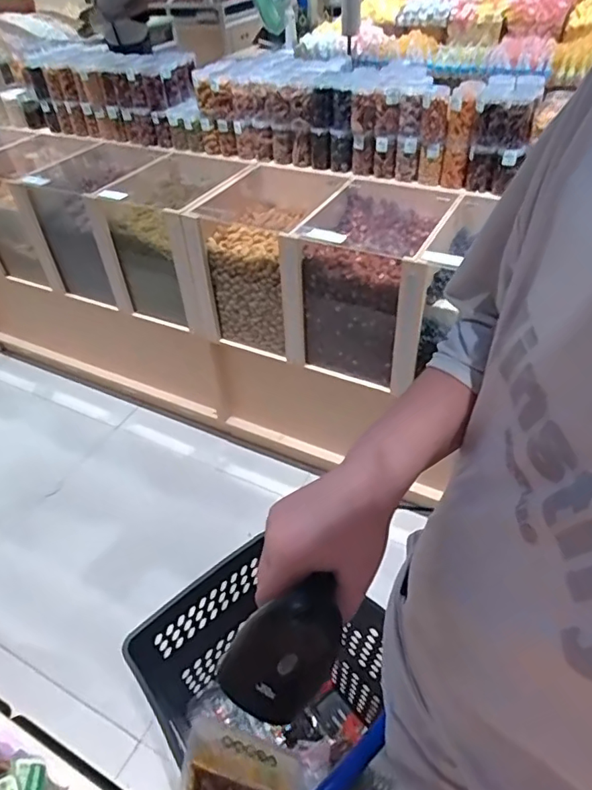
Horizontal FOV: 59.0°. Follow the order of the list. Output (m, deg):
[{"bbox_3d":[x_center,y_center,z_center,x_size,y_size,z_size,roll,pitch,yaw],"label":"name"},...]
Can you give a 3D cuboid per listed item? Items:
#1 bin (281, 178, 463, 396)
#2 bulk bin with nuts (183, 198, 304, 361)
[{"bbox_3d":[0.219,-0.335,1.539,0.388,0.414,0.500,14,46,19],"label":"bin"},{"bbox_3d":[-0.090,-0.418,1.670,0.295,0.413,0.391,15,46,19],"label":"bulk bin with nuts"}]

